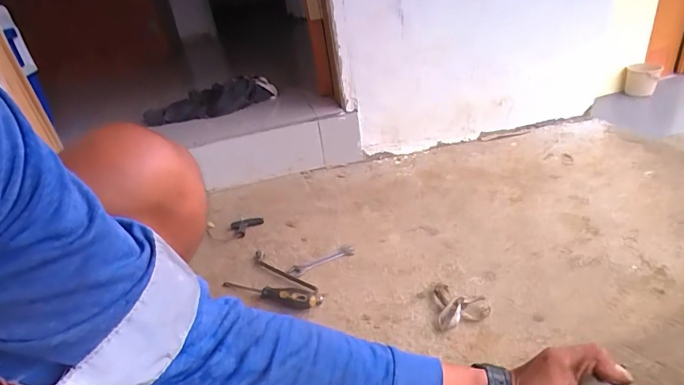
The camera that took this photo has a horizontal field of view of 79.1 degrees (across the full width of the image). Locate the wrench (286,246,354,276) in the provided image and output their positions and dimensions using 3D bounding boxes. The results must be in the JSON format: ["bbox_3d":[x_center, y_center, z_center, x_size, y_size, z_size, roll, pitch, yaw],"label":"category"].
[{"bbox_3d":[-0.041,0.143,0.859,0.145,0.011,0.033,-19,32,-23],"label":"wrench"}]

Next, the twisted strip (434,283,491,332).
[{"bbox_3d":[0.207,0.192,0.714,0.087,0.026,0.106,-1,29,7],"label":"twisted strip"}]

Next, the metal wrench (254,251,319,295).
[{"bbox_3d":[-0.117,0.161,0.826,0.187,0.011,0.023,22,39,40],"label":"metal wrench"}]

